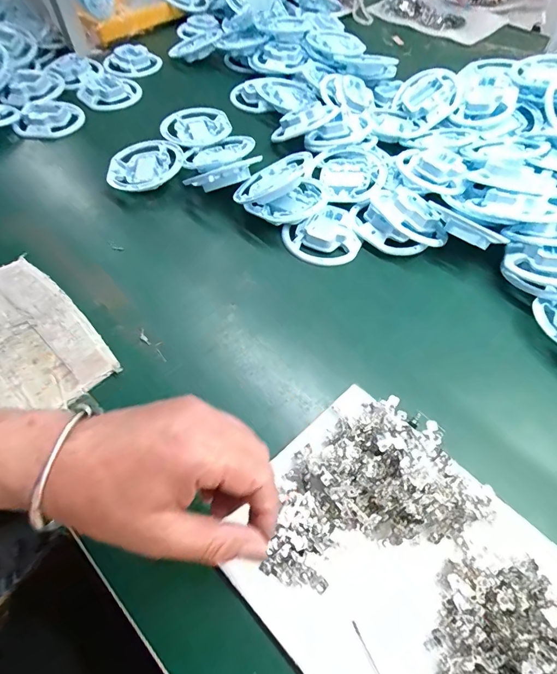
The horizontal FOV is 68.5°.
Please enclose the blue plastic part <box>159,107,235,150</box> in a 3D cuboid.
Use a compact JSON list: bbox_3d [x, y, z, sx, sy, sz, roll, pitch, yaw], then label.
[{"bbox_3d":[-0.125,-0.312,0.613,0.100,0.021,0.098,1,56,-1],"label":"blue plastic part"}]

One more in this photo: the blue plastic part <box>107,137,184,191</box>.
[{"bbox_3d":[-0.185,-0.237,0.556,0.100,0.029,0.096,1,56,-1],"label":"blue plastic part"}]

